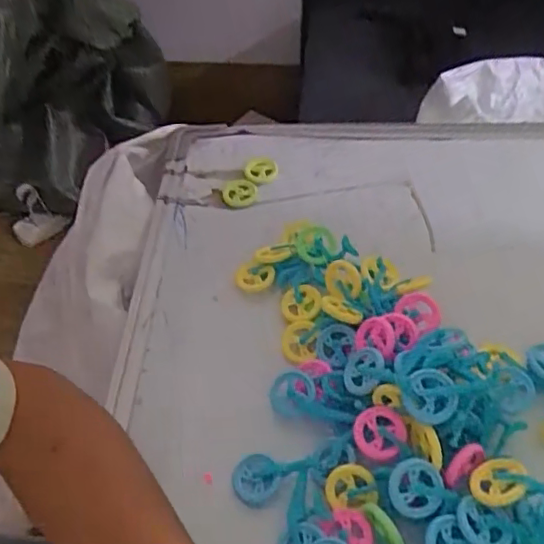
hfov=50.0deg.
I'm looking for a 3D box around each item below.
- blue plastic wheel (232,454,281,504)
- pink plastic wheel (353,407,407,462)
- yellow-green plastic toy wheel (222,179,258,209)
[{"bbox_3d":[-0.010,0.123,0.348,0.027,0.006,0.027,-1,50,2],"label":"blue plastic wheel"},{"bbox_3d":[0.062,0.093,0.337,0.030,0.005,0.030,-4,68,9],"label":"pink plastic wheel"},{"bbox_3d":[-0.028,-0.068,0.505,0.028,0.009,0.028,-1,50,2],"label":"yellow-green plastic toy wheel"}]

